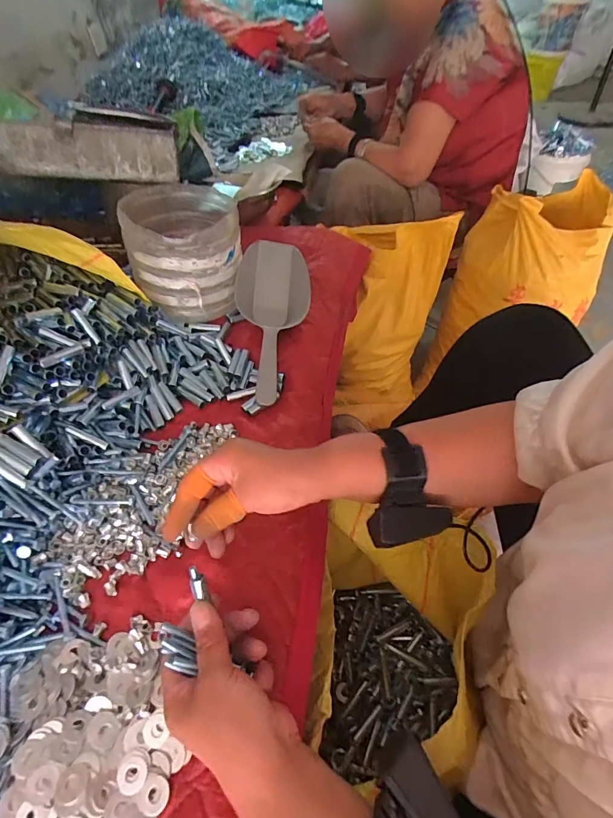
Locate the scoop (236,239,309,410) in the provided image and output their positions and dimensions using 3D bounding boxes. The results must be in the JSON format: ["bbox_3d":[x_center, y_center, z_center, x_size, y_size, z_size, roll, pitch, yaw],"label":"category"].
[{"bbox_3d":[-0.049,-0.128,0.595,0.105,0.049,0.281,0,63,1],"label":"scoop"}]

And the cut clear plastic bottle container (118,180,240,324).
[{"bbox_3d":[-0.170,-0.223,0.598,0.145,0.148,0.151,-12,50,-7],"label":"cut clear plastic bottle container"}]

